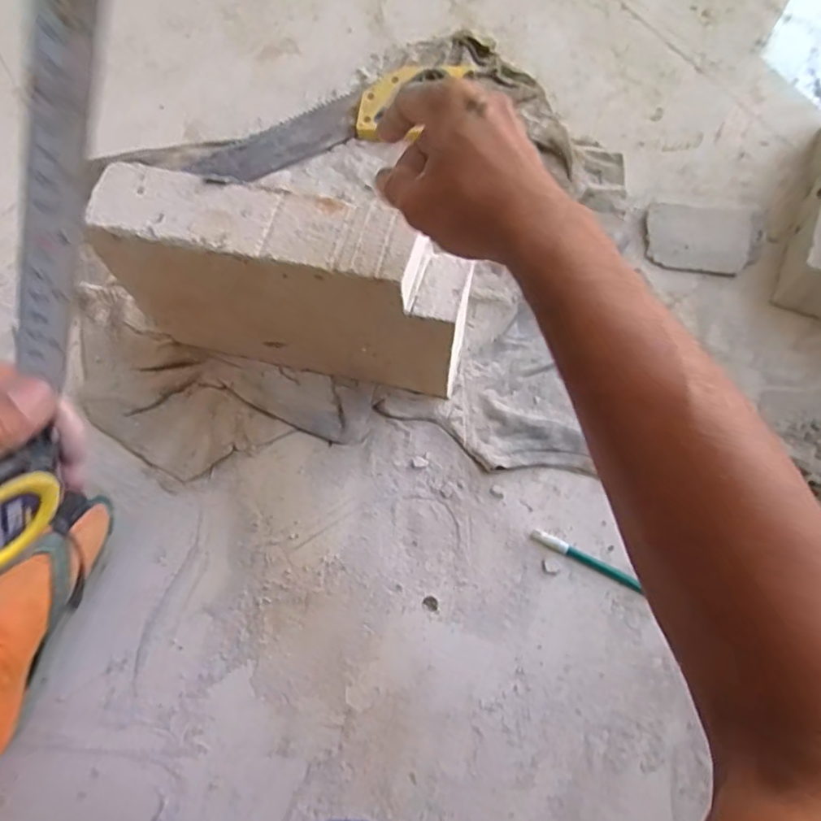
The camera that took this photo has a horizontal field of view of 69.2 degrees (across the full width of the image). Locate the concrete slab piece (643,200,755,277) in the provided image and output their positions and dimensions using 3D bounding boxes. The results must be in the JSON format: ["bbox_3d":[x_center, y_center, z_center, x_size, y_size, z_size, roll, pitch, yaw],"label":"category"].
[{"bbox_3d":[0.347,-0.207,0.713,0.121,0.011,0.093,9,70,5],"label":"concrete slab piece"}]

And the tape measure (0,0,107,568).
[{"bbox_3d":[-0.151,-0.036,0.230,0.029,0.061,0.251,29,112,11],"label":"tape measure"}]

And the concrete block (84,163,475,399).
[{"bbox_3d":[-0.108,-0.113,0.585,0.321,0.198,0.086,13,71,6],"label":"concrete block"}]

